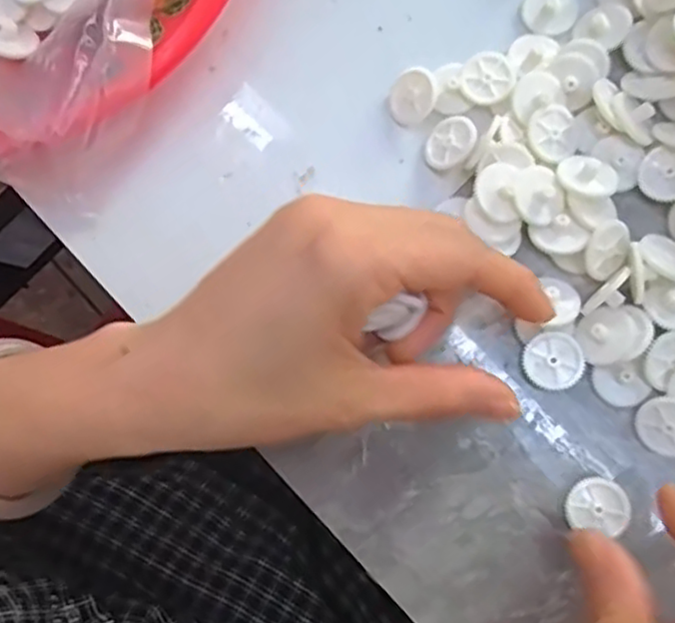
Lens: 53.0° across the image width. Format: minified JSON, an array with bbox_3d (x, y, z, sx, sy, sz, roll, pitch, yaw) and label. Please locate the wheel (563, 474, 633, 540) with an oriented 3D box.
[{"bbox_3d":[0.093,0.069,0.240,0.021,0.006,0.019,12,80,3],"label":"wheel"}]

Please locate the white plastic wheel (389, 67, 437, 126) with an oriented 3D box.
[{"bbox_3d":[0.030,-0.086,0.273,0.021,0.004,0.021,4,97,35],"label":"white plastic wheel"}]

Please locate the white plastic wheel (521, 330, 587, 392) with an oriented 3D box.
[{"bbox_3d":[0.080,0.018,0.251,0.021,0.006,0.021,-1,82,8],"label":"white plastic wheel"}]

